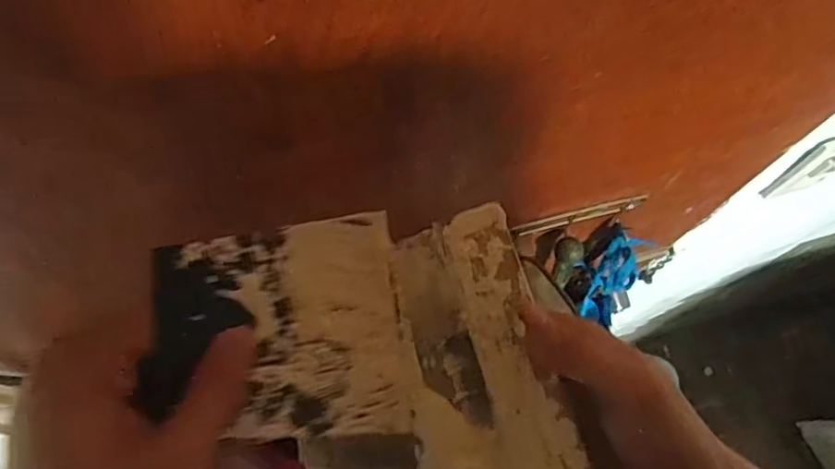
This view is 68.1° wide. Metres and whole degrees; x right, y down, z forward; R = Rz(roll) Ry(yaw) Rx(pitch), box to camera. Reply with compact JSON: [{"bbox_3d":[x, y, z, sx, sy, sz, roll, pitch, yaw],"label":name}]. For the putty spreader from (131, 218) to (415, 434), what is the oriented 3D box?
[{"bbox_3d":[-0.053,0.039,0.250,0.101,0.006,0.089,-3,81,-28],"label":"putty spreader"}]

